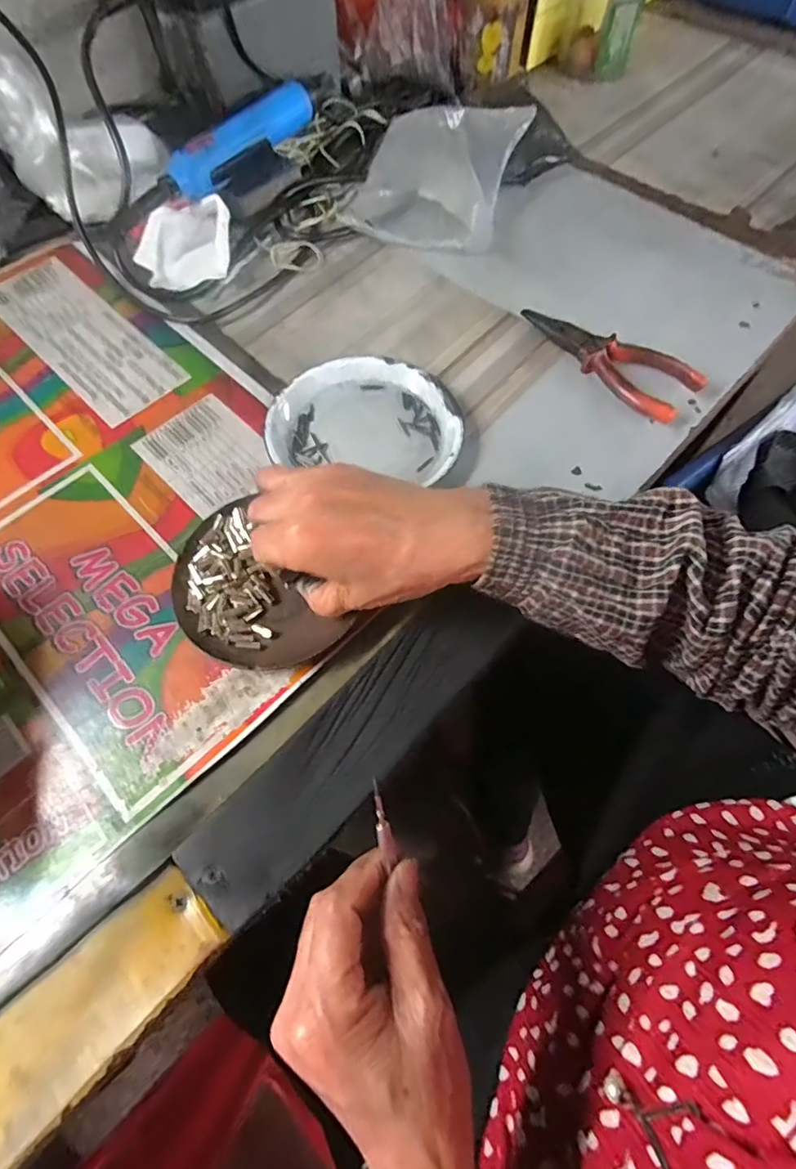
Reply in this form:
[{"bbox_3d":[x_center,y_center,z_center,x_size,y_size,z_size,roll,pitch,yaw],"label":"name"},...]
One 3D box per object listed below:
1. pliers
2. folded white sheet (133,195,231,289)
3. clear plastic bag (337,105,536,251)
[{"bbox_3d":[0.156,-0.175,0.414,0.144,0.020,0.047,42,71,18],"label":"pliers"},{"bbox_3d":[-0.182,-0.289,0.460,0.078,0.008,0.069,-8,91,2],"label":"folded white sheet"},{"bbox_3d":[0.036,-0.374,0.494,0.128,0.048,0.157,21,65,10],"label":"clear plastic bag"}]

